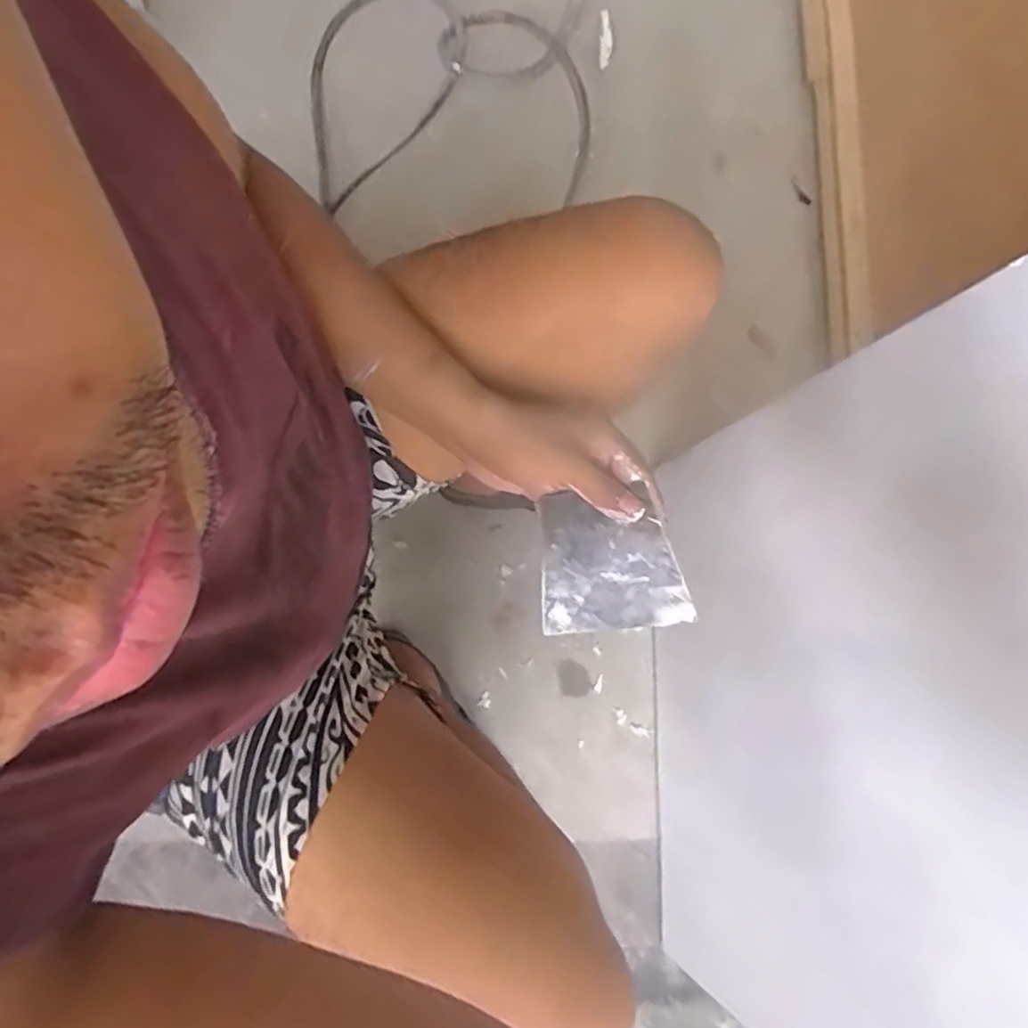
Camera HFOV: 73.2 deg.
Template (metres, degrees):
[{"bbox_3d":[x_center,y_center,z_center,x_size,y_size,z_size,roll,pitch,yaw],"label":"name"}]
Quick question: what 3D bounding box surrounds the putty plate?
[{"bbox_3d":[0.064,0.034,0.479,0.101,0.006,0.095,-8,96,24],"label":"putty plate"}]

